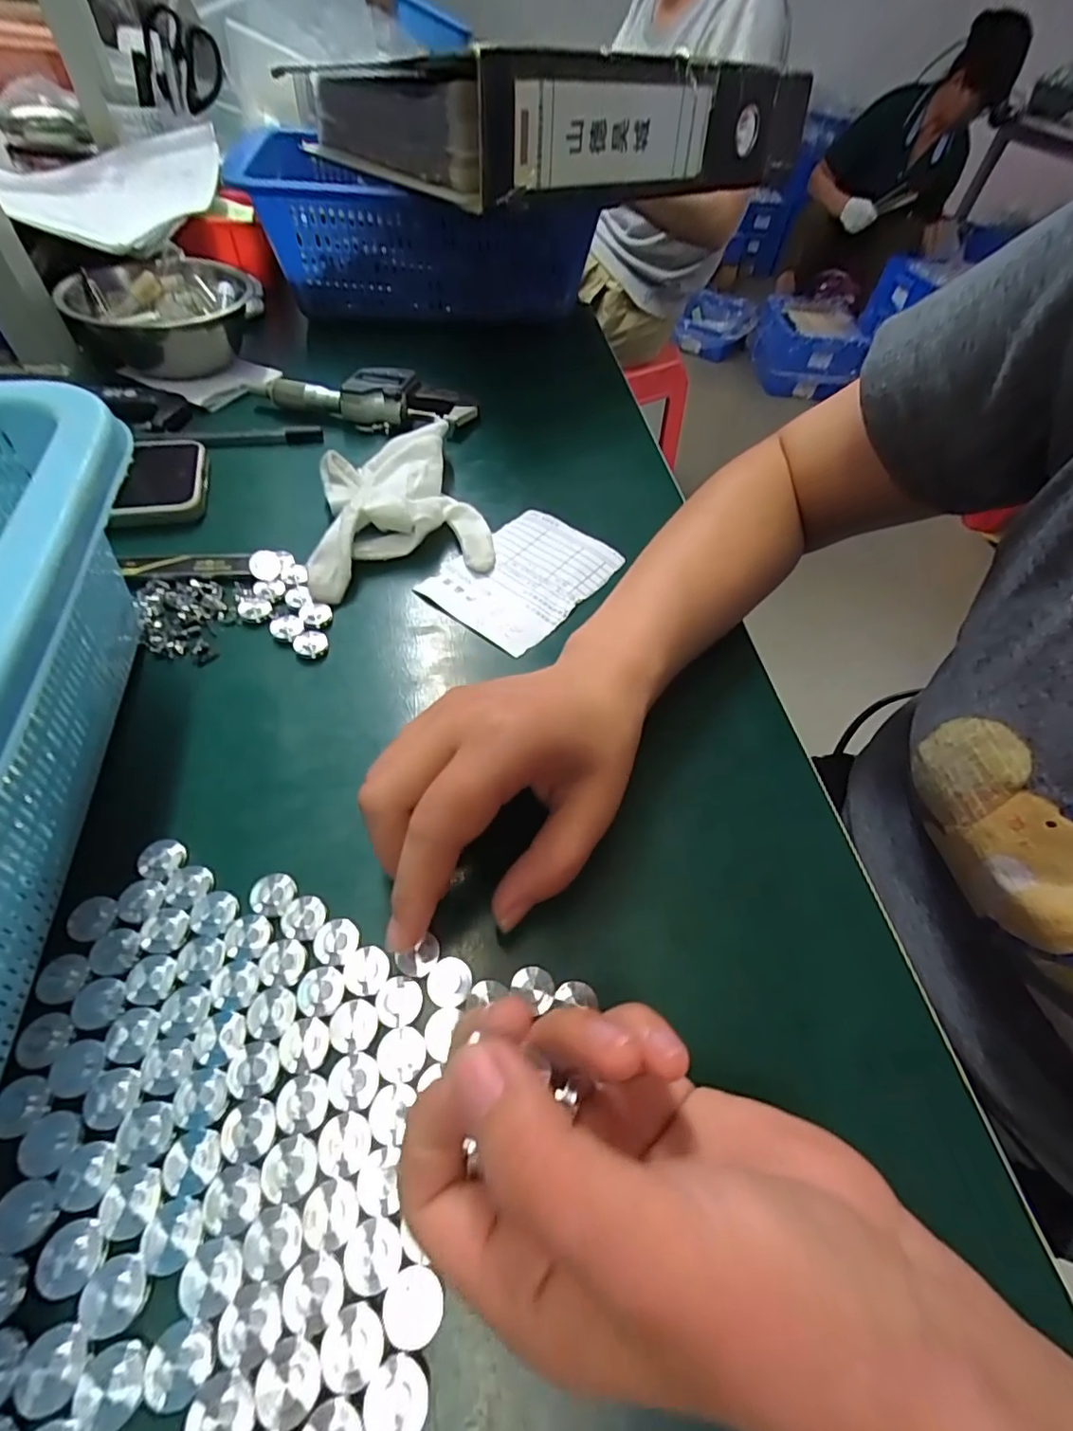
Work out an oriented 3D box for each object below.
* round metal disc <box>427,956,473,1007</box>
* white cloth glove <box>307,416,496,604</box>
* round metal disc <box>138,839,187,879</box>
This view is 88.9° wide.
[{"bbox_3d":[-0.030,0.091,0.187,0.015,0.004,0.015,3,54,-4],"label":"round metal disc"},{"bbox_3d":[-0.086,-0.123,0.321,0.101,0.032,0.110,-14,57,-15],"label":"white cloth glove"},{"bbox_3d":[-0.142,0.054,0.207,0.012,0.006,0.015,31,57,16],"label":"round metal disc"}]

